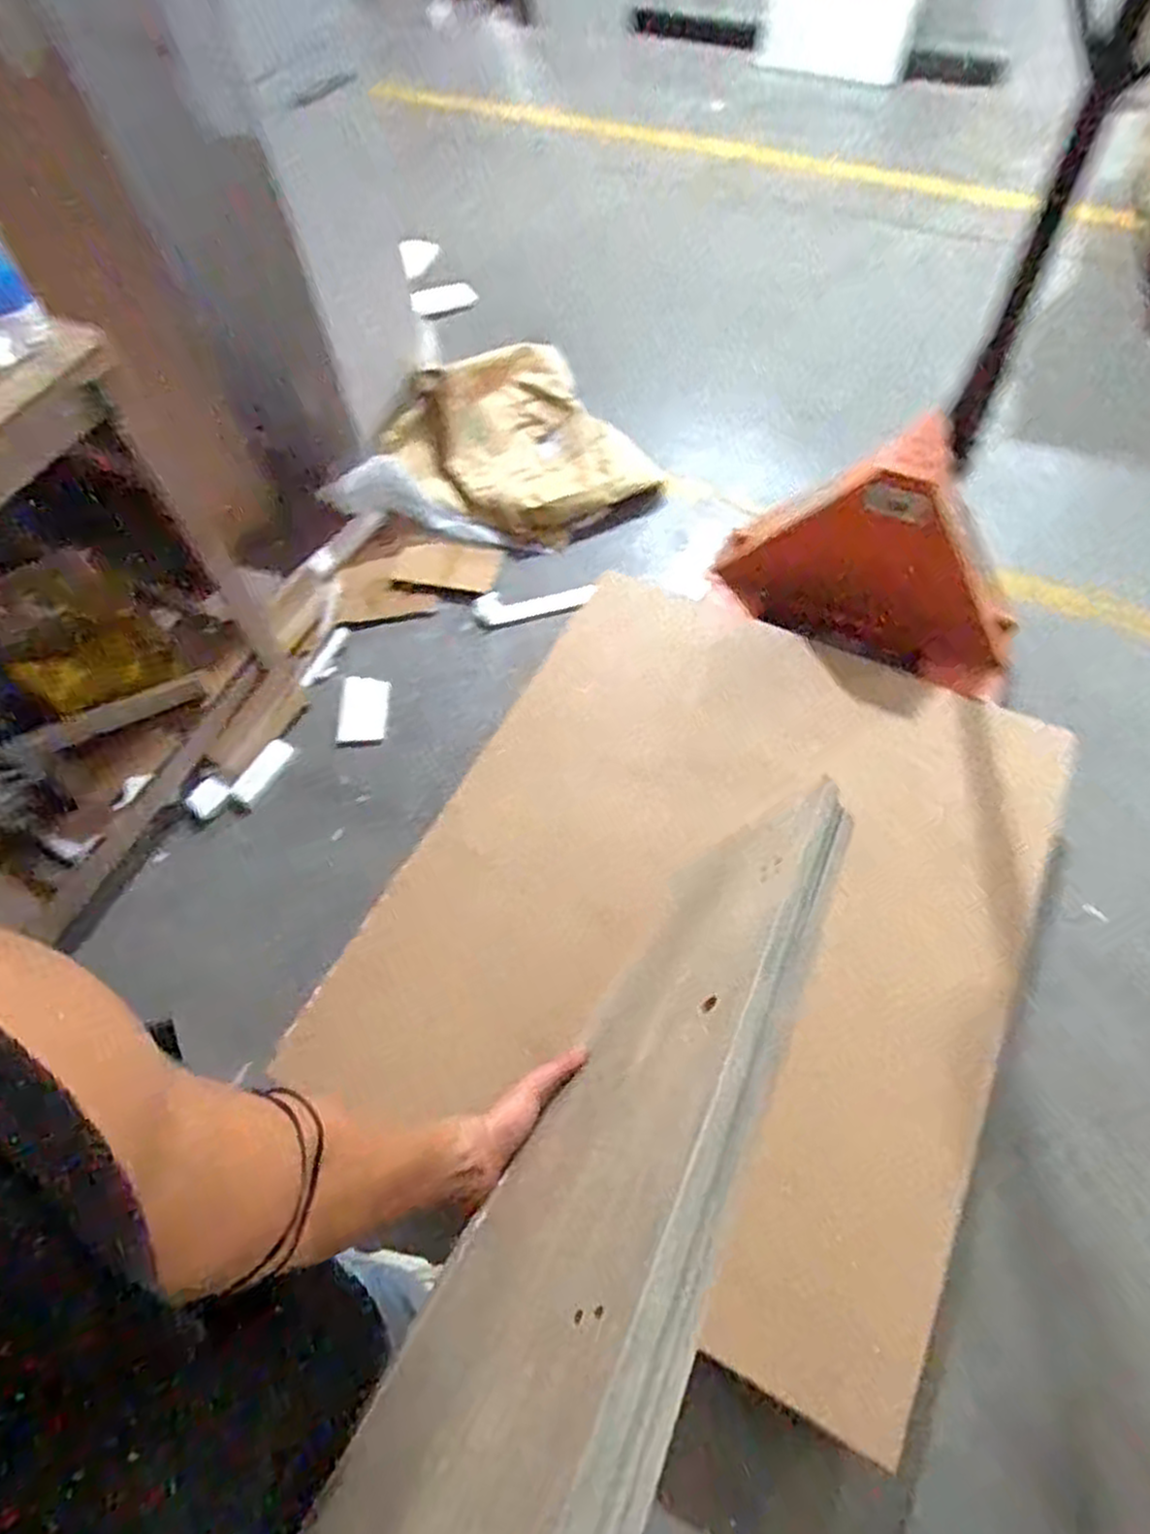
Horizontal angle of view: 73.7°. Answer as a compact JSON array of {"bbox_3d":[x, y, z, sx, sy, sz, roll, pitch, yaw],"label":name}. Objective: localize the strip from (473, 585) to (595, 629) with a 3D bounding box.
[{"bbox_3d":[-0.098,-0.398,1.858,0.323,0.058,0.064,-4,58,23],"label":"strip"}]

